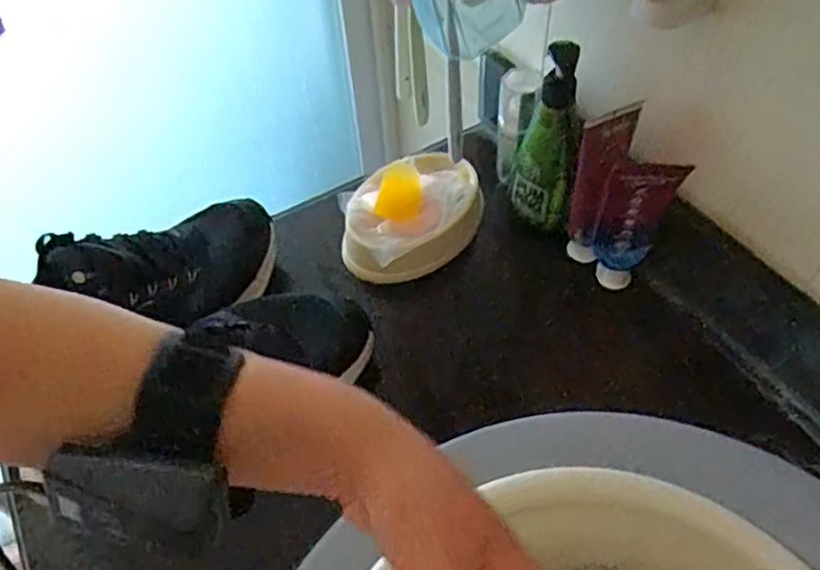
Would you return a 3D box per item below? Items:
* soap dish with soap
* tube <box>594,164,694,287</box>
[{"bbox_3d":[0.000,-0.071,0.614,0.144,0.064,0.102,-29,56,-18],"label":"soap dish with soap"},{"bbox_3d":[0.177,-0.048,0.526,0.049,0.151,0.030,13,54,14],"label":"tube"}]

